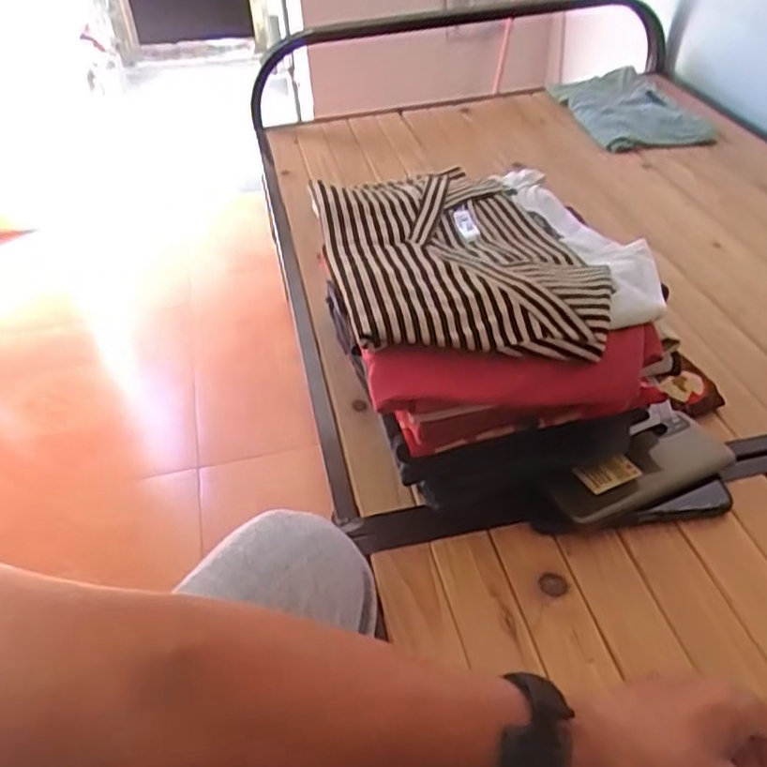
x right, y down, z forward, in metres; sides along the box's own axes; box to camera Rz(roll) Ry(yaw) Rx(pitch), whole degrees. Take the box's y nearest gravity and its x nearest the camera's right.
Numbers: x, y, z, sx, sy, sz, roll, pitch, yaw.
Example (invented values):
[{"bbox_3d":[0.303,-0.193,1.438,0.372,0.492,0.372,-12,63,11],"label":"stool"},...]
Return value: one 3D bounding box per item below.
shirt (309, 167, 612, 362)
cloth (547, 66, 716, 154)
[{"bbox_3d":[0.056,-0.123,0.646,0.204,0.033,0.339,-9,43,-8],"label":"shirt"},{"bbox_3d":[0.440,-0.505,1.312,0.194,0.043,0.311,-9,43,-8],"label":"cloth"}]

